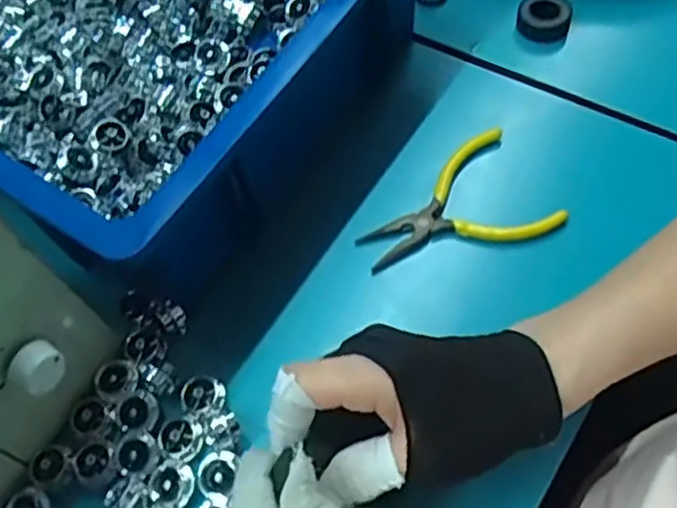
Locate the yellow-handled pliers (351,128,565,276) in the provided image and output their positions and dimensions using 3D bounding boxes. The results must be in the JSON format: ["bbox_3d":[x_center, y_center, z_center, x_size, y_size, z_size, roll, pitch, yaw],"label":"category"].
[{"bbox_3d":[0.071,-0.027,0.444,0.117,0.019,0.080,-25,60,-8],"label":"yellow-handled pliers"}]

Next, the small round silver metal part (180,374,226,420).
[{"bbox_3d":[-0.076,0.080,0.398,0.027,0.007,0.024,19,64,16],"label":"small round silver metal part"}]

